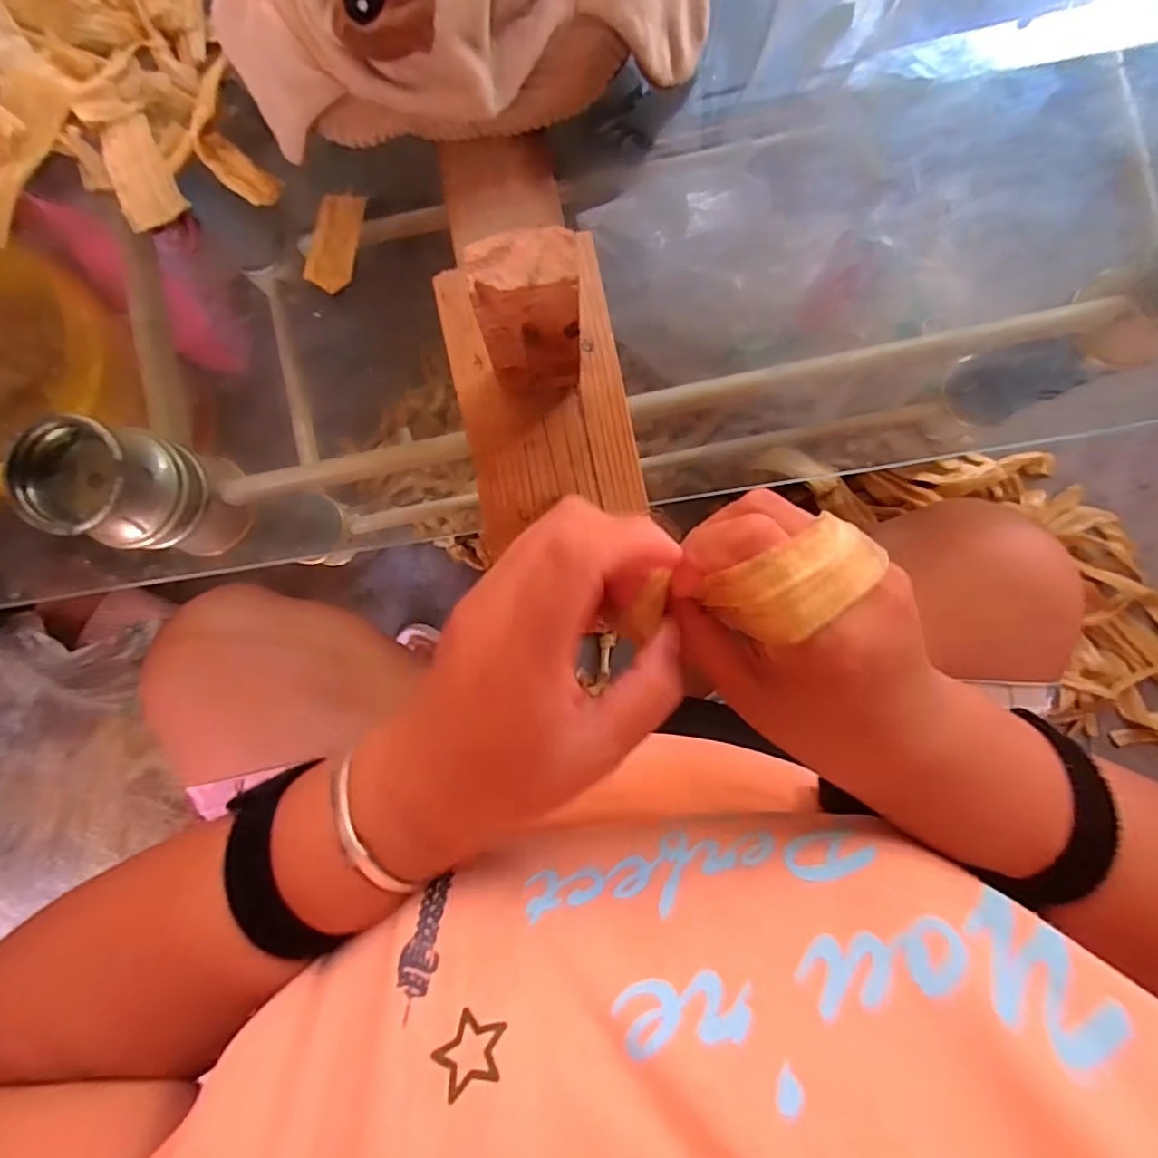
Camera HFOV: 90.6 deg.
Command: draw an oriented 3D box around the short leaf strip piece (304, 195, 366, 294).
[{"bbox_3d":[-0.144,-0.198,0.337,0.027,0.006,0.056,14,89,1],"label":"short leaf strip piece"}]

